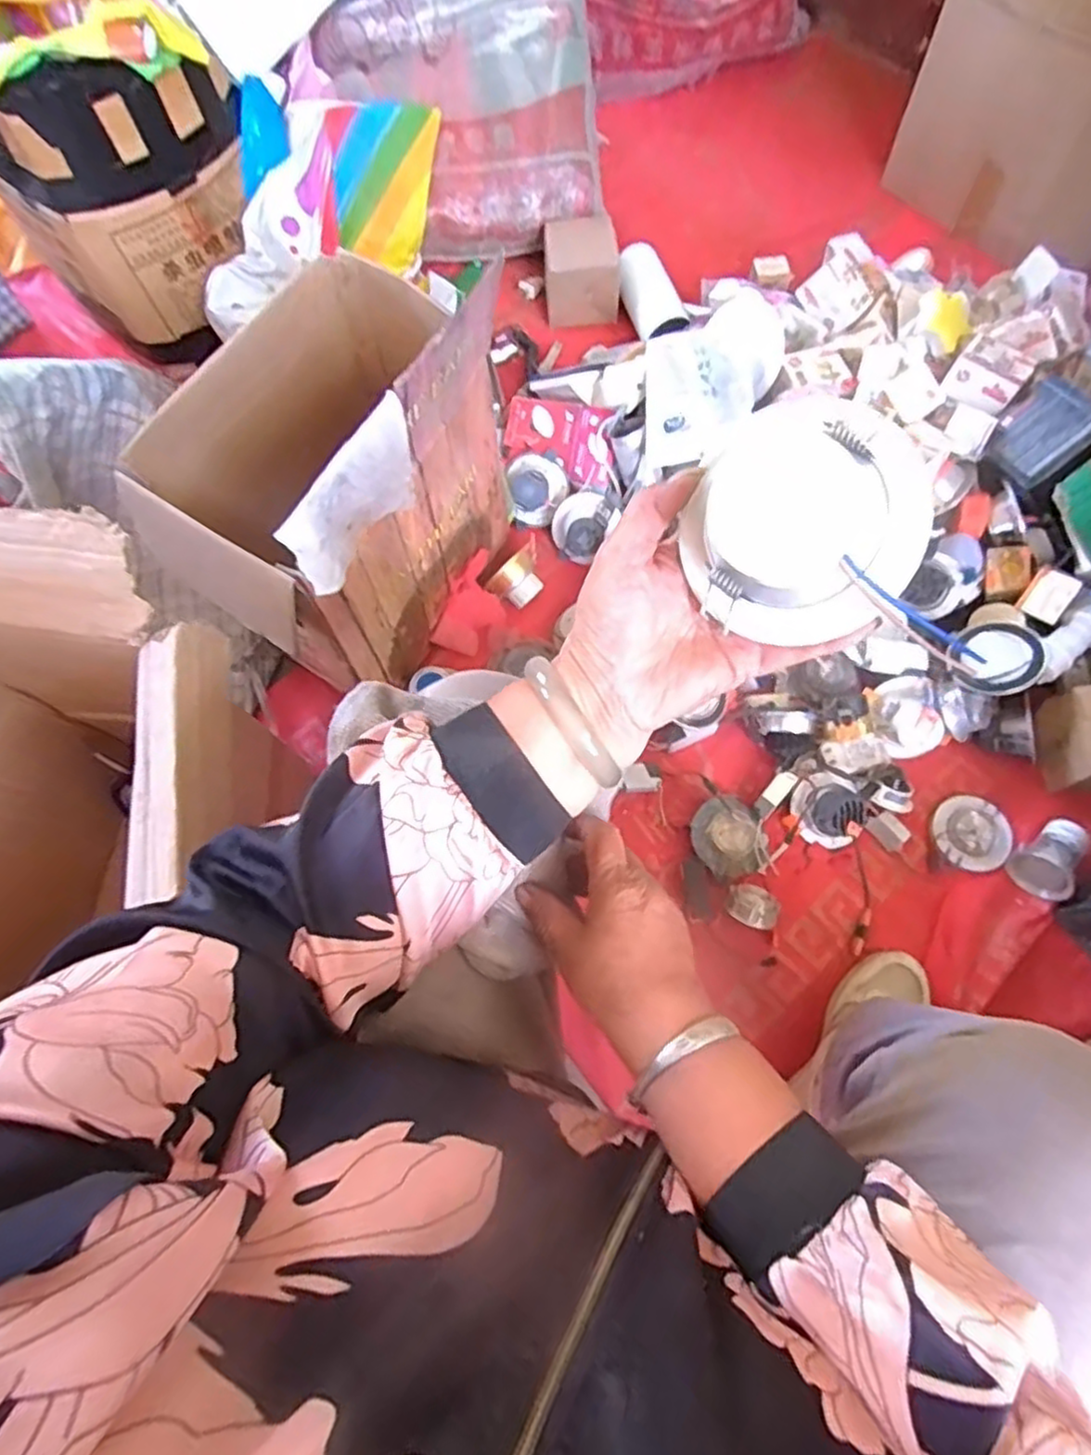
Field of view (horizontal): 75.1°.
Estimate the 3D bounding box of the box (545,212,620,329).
[{"bbox_3d":[0.057,-0.732,1.150,0.116,0.106,0.117,-3,69,1],"label":"box"}]

